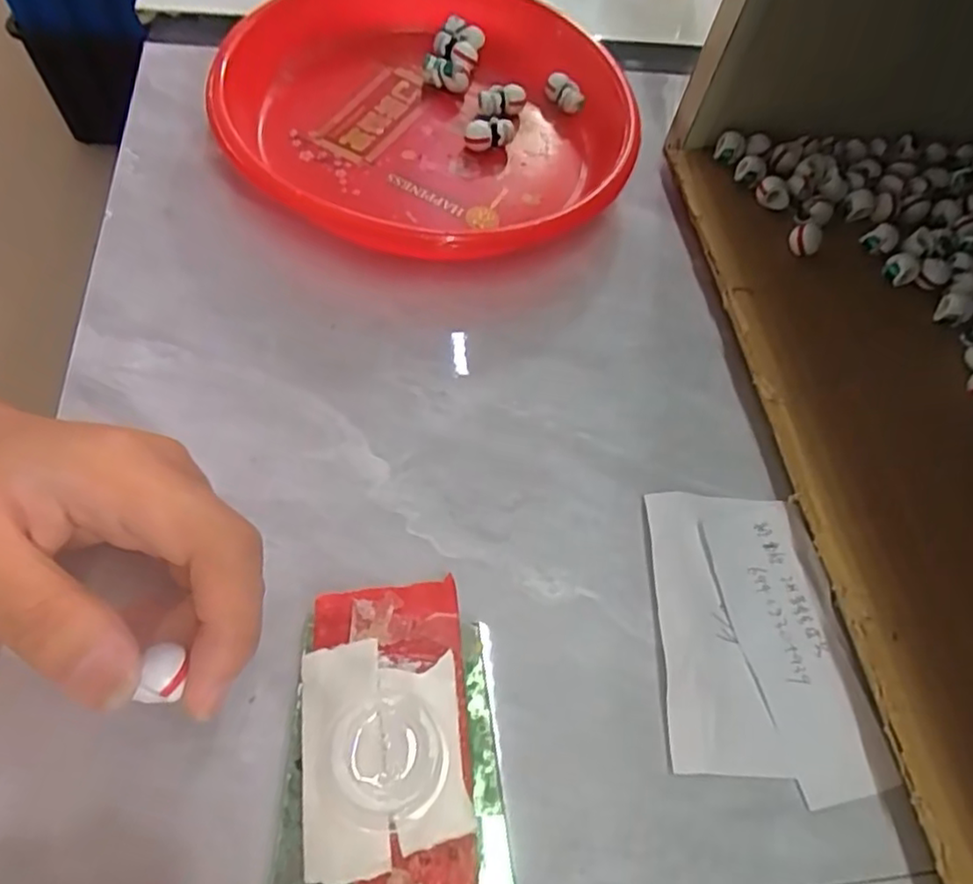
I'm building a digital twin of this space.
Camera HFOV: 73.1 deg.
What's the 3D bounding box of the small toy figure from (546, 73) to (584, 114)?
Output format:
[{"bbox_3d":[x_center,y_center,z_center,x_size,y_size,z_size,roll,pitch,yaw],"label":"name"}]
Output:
[{"bbox_3d":[0.041,-0.186,0.349,0.007,0.012,0.025,-36,69,-20],"label":"small toy figure"}]

